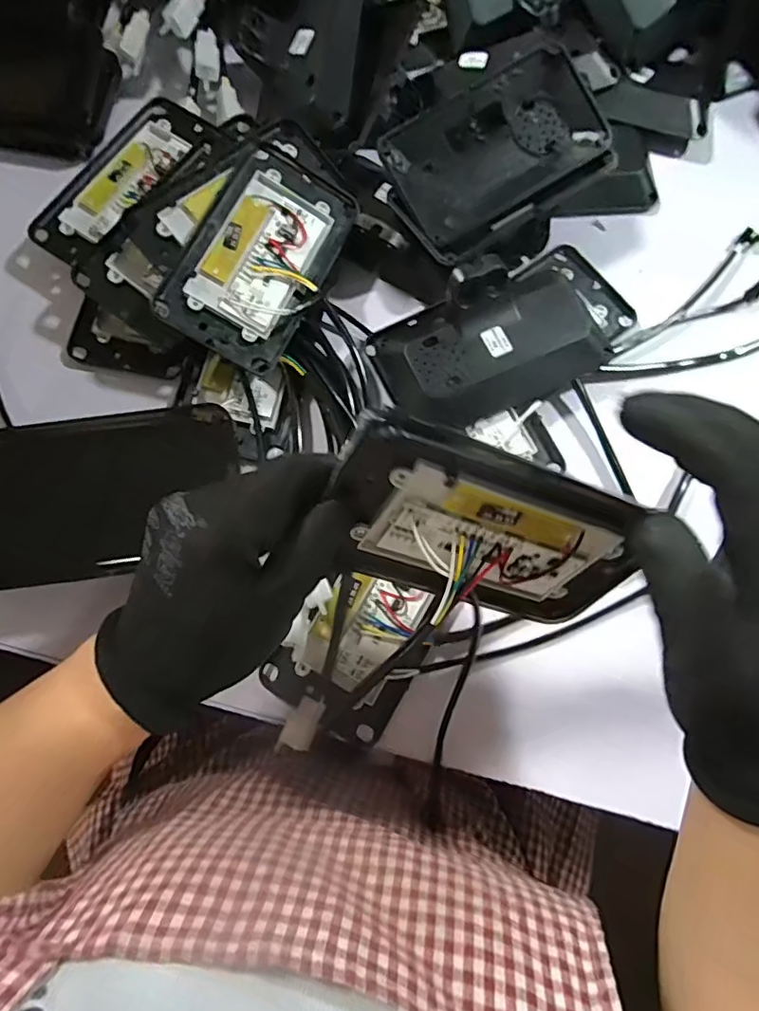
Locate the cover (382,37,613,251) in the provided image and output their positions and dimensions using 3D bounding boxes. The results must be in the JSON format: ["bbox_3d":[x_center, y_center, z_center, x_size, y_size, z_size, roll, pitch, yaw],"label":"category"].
[{"bbox_3d":[0.085,-0.266,0.404,0.153,0.028,0.095,-32,78,-8],"label":"cover"}]

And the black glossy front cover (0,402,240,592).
[{"bbox_3d":[-0.180,-0.004,0.328,0.189,0.007,0.093,-8,88,-6],"label":"black glossy front cover"}]

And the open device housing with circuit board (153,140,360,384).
[{"bbox_3d":[-0.080,-0.183,0.393,0.091,0.018,0.169,27,77,-12],"label":"open device housing with circuit board"}]

